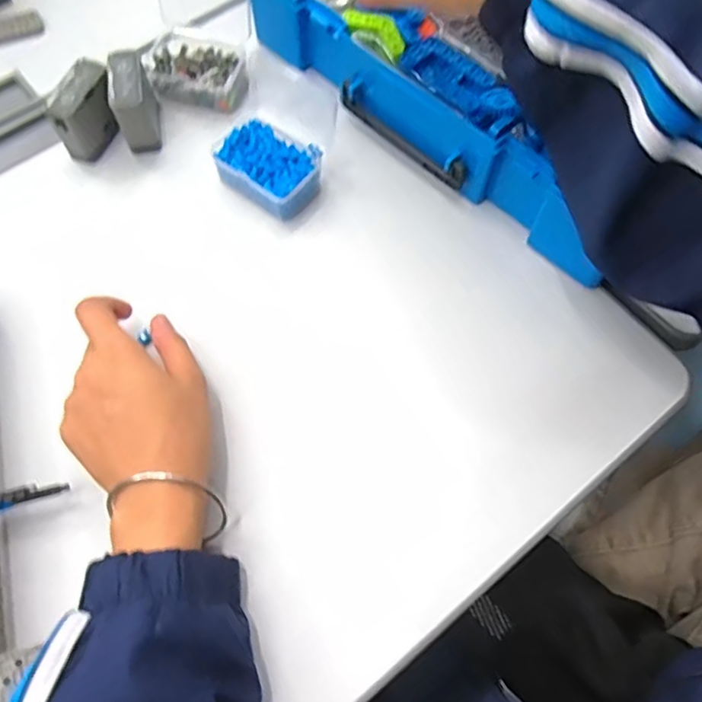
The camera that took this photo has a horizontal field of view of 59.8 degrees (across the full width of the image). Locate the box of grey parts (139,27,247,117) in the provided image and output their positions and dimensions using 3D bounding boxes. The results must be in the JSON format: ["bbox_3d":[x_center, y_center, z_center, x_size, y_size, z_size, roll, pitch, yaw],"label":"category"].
[{"bbox_3d":[-0.124,-0.228,0.498,0.077,0.028,0.056,14,67,6],"label":"box of grey parts"}]

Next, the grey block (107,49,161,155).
[{"bbox_3d":[-0.164,-0.188,0.469,0.026,0.054,0.055,-11,66,-5],"label":"grey block"}]

